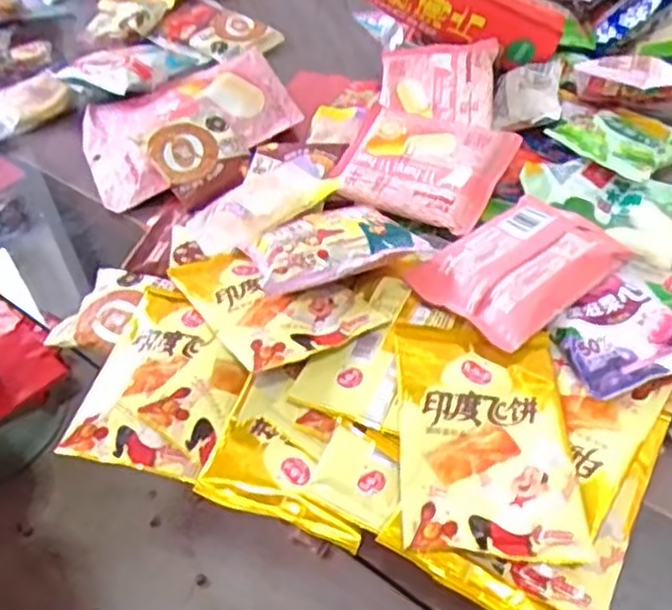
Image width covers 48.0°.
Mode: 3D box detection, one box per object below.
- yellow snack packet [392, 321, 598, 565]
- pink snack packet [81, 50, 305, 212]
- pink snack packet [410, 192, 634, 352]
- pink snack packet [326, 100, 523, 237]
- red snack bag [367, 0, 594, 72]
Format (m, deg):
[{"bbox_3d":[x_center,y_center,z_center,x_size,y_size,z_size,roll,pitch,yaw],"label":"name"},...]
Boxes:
[{"bbox_3d":[0.091,0.072,0.456,0.100,0.028,0.154,-1,45,5],"label":"yellow snack packet"},{"bbox_3d":[-0.144,-0.173,0.720,0.201,0.047,0.167,-24,46,0],"label":"pink snack packet"},{"bbox_3d":[0.132,-0.026,0.530,0.130,0.034,0.095,-30,50,-23],"label":"pink snack packet"},{"bbox_3d":[0.066,-0.116,0.619,0.134,0.014,0.102,21,69,25],"label":"pink snack packet"},{"bbox_3d":[0.120,-0.273,0.695,0.235,0.074,0.038,16,44,-12],"label":"red snack bag"}]

